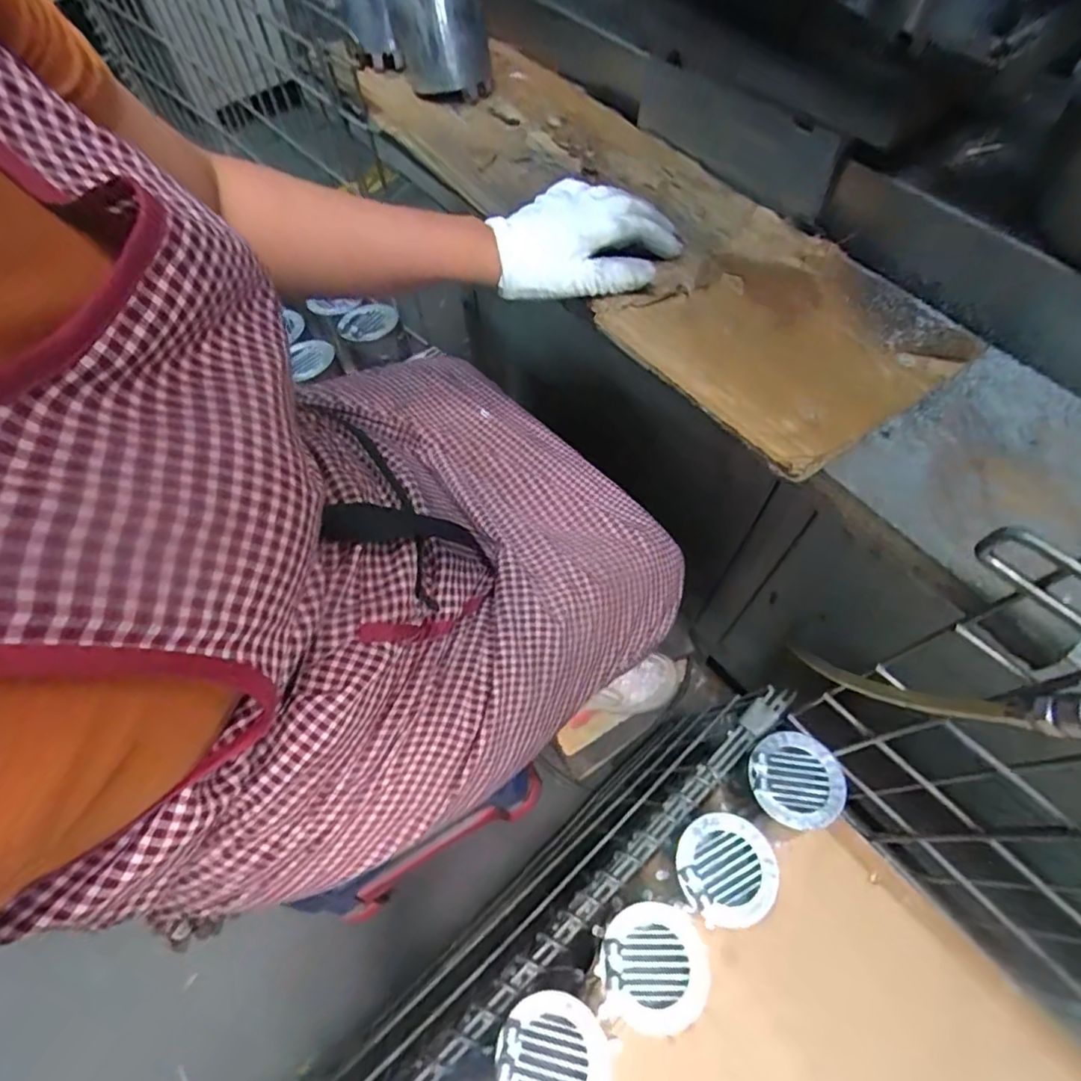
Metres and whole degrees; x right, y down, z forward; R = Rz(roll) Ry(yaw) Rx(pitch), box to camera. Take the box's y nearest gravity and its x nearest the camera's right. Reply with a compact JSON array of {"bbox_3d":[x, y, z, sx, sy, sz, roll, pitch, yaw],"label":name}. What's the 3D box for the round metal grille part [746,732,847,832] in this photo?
[{"bbox_3d":[0.243,0.225,0.561,0.084,0.011,0.083,-1,62,1],"label":"round metal grille part"}]

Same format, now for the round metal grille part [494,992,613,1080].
[{"bbox_3d":[0.010,0.415,0.473,0.086,0.024,0.084,-1,62,1],"label":"round metal grille part"}]

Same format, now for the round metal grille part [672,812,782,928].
[{"bbox_3d":[0.166,0.291,0.525,0.086,0.012,0.085,-1,62,1],"label":"round metal grille part"}]

